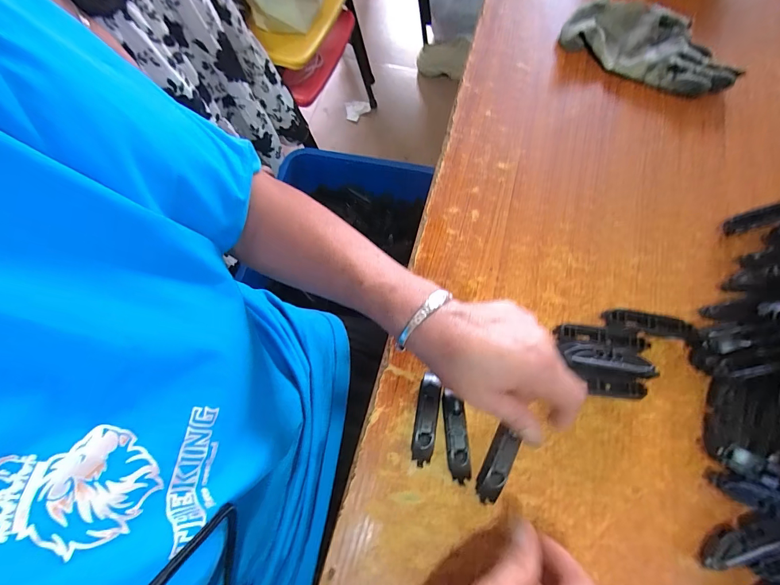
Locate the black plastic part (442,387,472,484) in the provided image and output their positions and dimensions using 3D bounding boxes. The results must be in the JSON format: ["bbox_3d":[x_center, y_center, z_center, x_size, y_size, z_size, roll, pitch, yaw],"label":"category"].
[{"bbox_3d":[0.056,0.122,0.309,0.017,0.020,0.073,-4,69,0],"label":"black plastic part"}]

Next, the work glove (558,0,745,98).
[{"bbox_3d":[0.324,-0.308,0.453,0.201,0.027,0.104,30,73,12],"label":"work glove"}]

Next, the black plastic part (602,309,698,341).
[{"bbox_3d":[0.240,0.031,0.341,0.076,0.019,0.019,12,70,6],"label":"black plastic part"}]

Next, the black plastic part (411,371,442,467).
[{"bbox_3d":[0.032,0.109,0.316,0.018,0.017,0.074,8,70,4],"label":"black plastic part"}]

